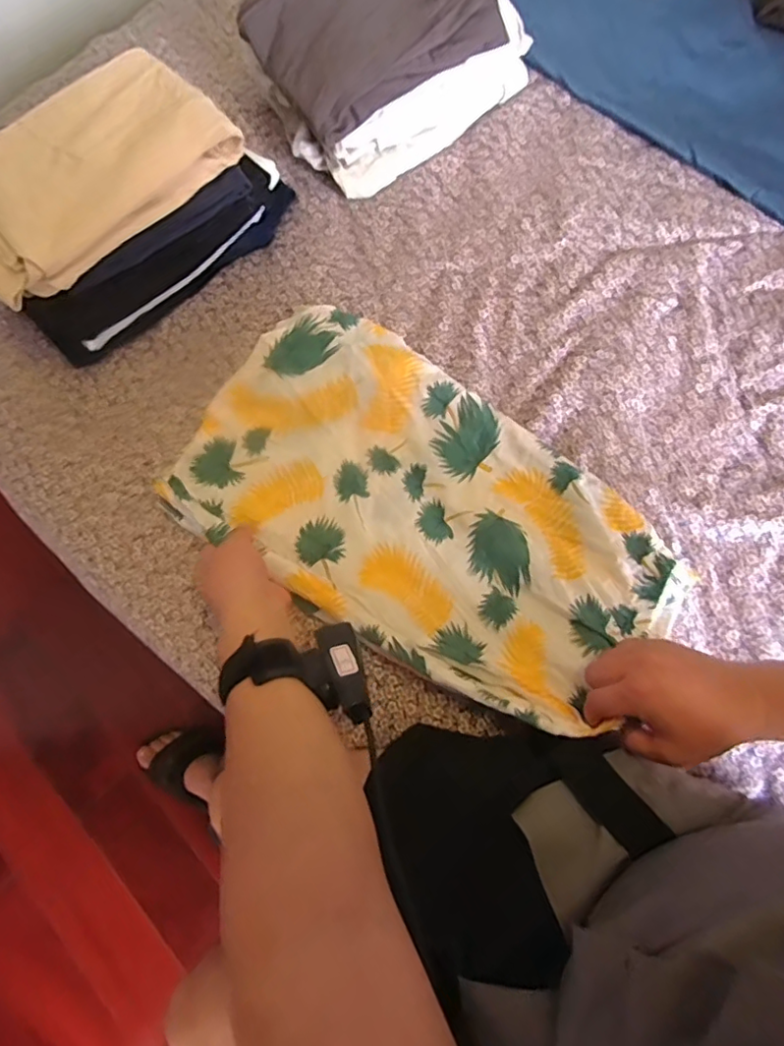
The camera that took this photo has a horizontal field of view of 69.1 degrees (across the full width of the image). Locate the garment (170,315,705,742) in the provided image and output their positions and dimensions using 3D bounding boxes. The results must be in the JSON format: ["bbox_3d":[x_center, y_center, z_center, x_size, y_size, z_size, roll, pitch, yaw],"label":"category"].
[{"bbox_3d":[0.028,-0.009,0.542,0.473,0.045,0.267,35,81,9],"label":"garment"}]

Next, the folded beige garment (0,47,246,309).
[{"bbox_3d":[-0.303,-0.342,0.546,0.282,0.048,0.166,-43,78,-10],"label":"folded beige garment"}]

